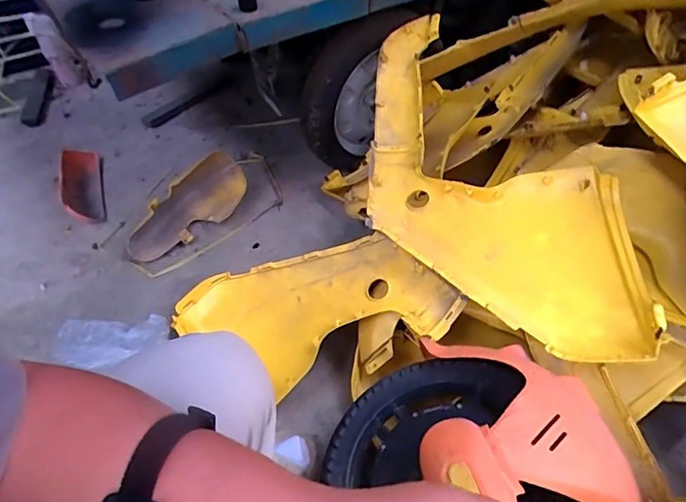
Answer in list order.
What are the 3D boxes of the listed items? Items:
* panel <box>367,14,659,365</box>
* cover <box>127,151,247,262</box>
[{"bbox_3d":[0.260,-0.184,0.908,0.399,0.151,0.814,-2,47,1],"label":"panel"},{"bbox_3d":[-0.394,-0.121,1.133,0.328,0.151,0.121,-34,54,-26],"label":"cover"}]

